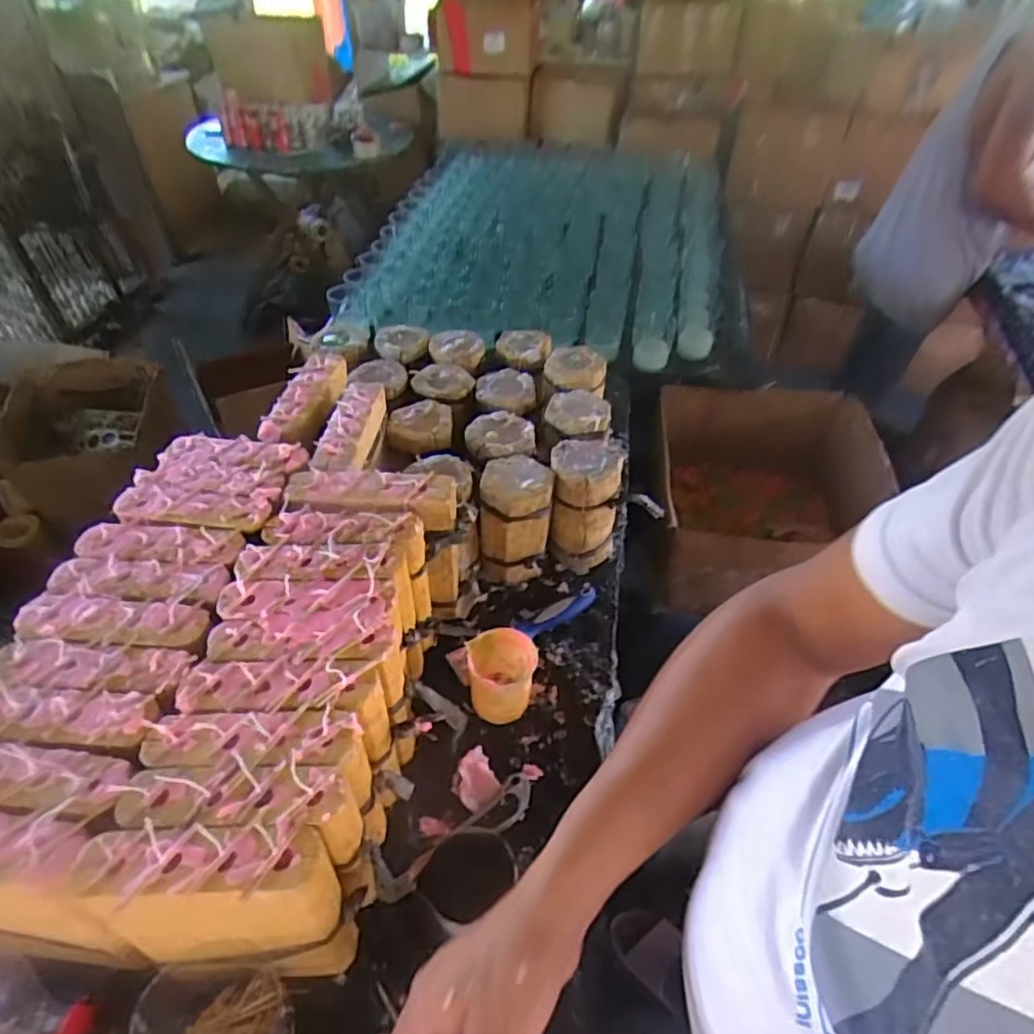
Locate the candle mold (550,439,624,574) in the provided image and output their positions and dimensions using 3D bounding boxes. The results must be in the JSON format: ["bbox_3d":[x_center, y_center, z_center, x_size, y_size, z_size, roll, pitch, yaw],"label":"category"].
[{"bbox_3d":[0.092,-0.020,0.885,0.096,0.159,0.104,7,46,5],"label":"candle mold"}]

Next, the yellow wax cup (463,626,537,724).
[{"bbox_3d":[-0.016,0.185,0.725,0.075,0.097,0.072,1,45,-1],"label":"yellow wax cup"}]

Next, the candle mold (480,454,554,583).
[{"bbox_3d":[-0.001,0.005,0.860,0.095,0.154,0.097,3,45,1],"label":"candle mold"}]

